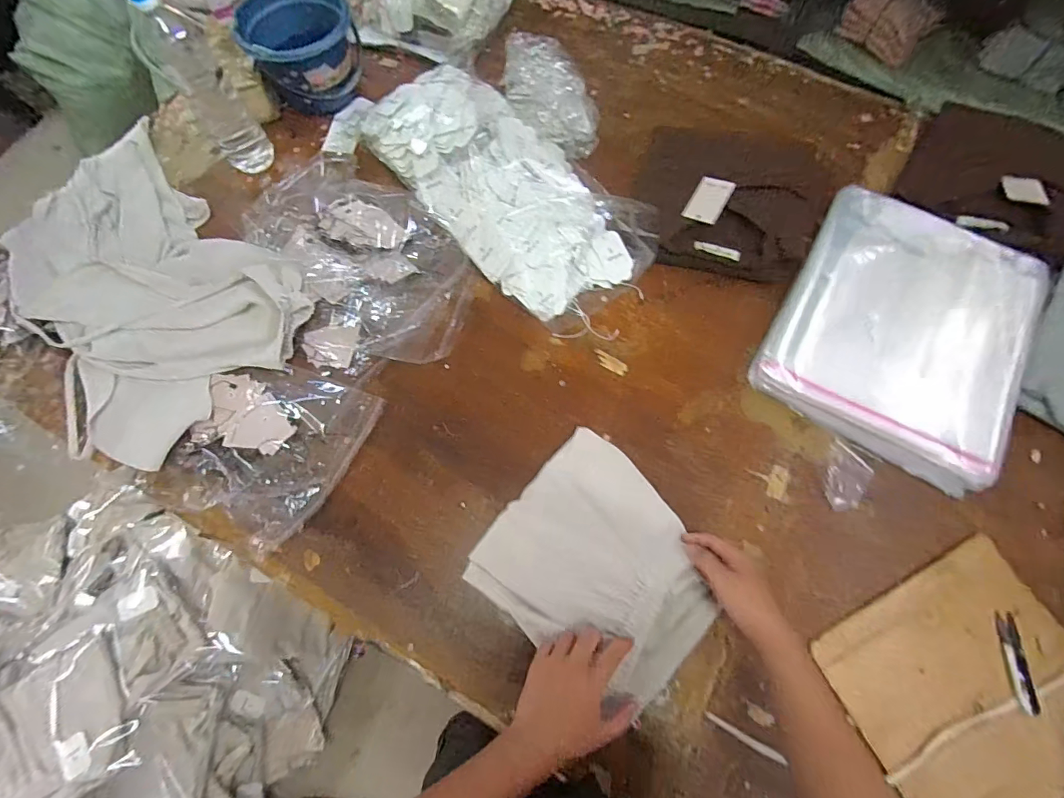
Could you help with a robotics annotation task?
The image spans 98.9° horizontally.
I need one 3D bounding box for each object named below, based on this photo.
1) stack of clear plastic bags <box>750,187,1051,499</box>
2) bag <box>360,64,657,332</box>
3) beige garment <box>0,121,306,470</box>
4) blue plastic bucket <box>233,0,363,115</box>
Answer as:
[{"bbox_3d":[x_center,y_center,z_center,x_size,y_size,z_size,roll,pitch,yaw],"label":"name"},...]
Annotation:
[{"bbox_3d":[0.541,-0.107,0.656,0.321,0.067,0.372,28,74,11],"label":"stack of clear plastic bags"},{"bbox_3d":[-0.048,-0.345,0.729,0.222,0.113,0.488,-43,75,-12],"label":"bag"},{"bbox_3d":[-0.634,-0.177,0.709,0.564,0.070,0.391,37,76,13],"label":"beige garment"},{"bbox_3d":[-0.401,-0.621,0.822,0.180,0.137,0.177,0,71,0],"label":"blue plastic bucket"}]

